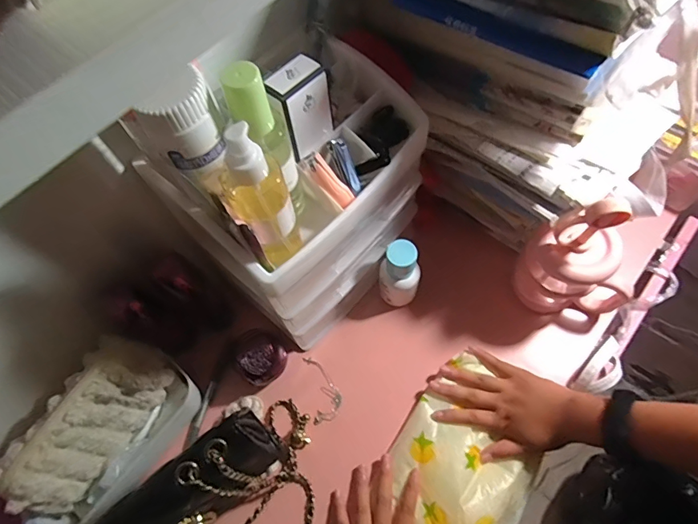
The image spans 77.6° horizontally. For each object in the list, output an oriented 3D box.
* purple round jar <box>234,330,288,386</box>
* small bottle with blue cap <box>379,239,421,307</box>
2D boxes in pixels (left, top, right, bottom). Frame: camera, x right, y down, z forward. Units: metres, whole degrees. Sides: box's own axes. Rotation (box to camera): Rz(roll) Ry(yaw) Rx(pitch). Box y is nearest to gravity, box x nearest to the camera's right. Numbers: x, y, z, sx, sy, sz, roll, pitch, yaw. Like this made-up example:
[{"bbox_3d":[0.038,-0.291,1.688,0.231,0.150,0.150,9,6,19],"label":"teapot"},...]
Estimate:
[{"bbox_3d":[-0.107,0.118,0.539,0.053,0.074,0.055,-1,64,2],"label":"purple round jar"},{"bbox_3d":[0.063,0.016,0.545,0.048,0.104,0.043,9,65,7],"label":"small bottle with blue cap"}]

